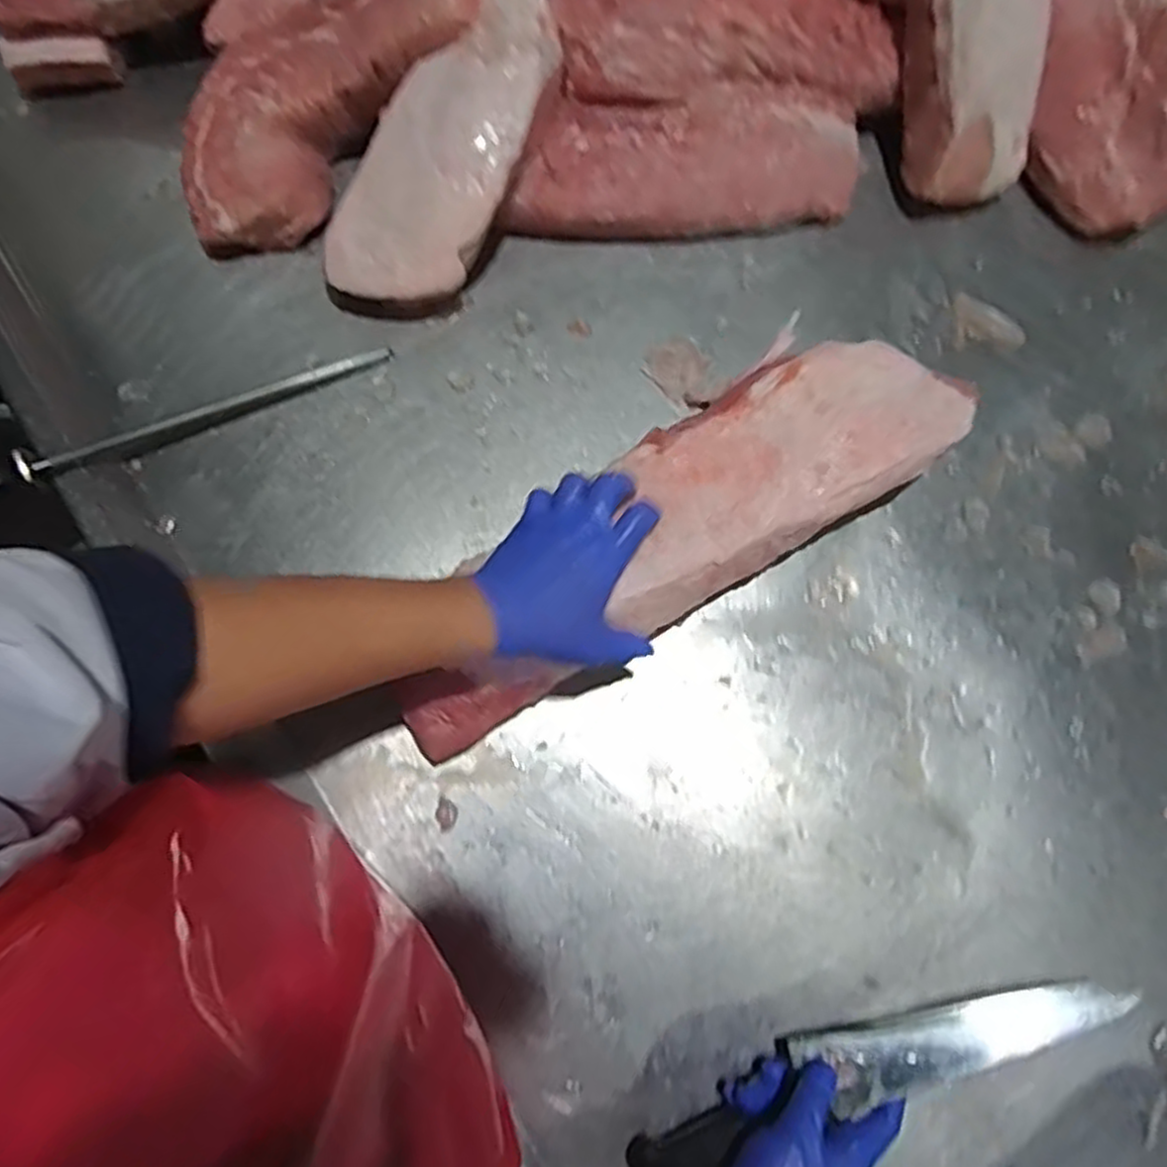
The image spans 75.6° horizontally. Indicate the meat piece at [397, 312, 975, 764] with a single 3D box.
[{"bbox_3d":[0.073,-0.035,0.589,0.484,0.063,0.145,-38,79,-6],"label":"meat piece"}]

